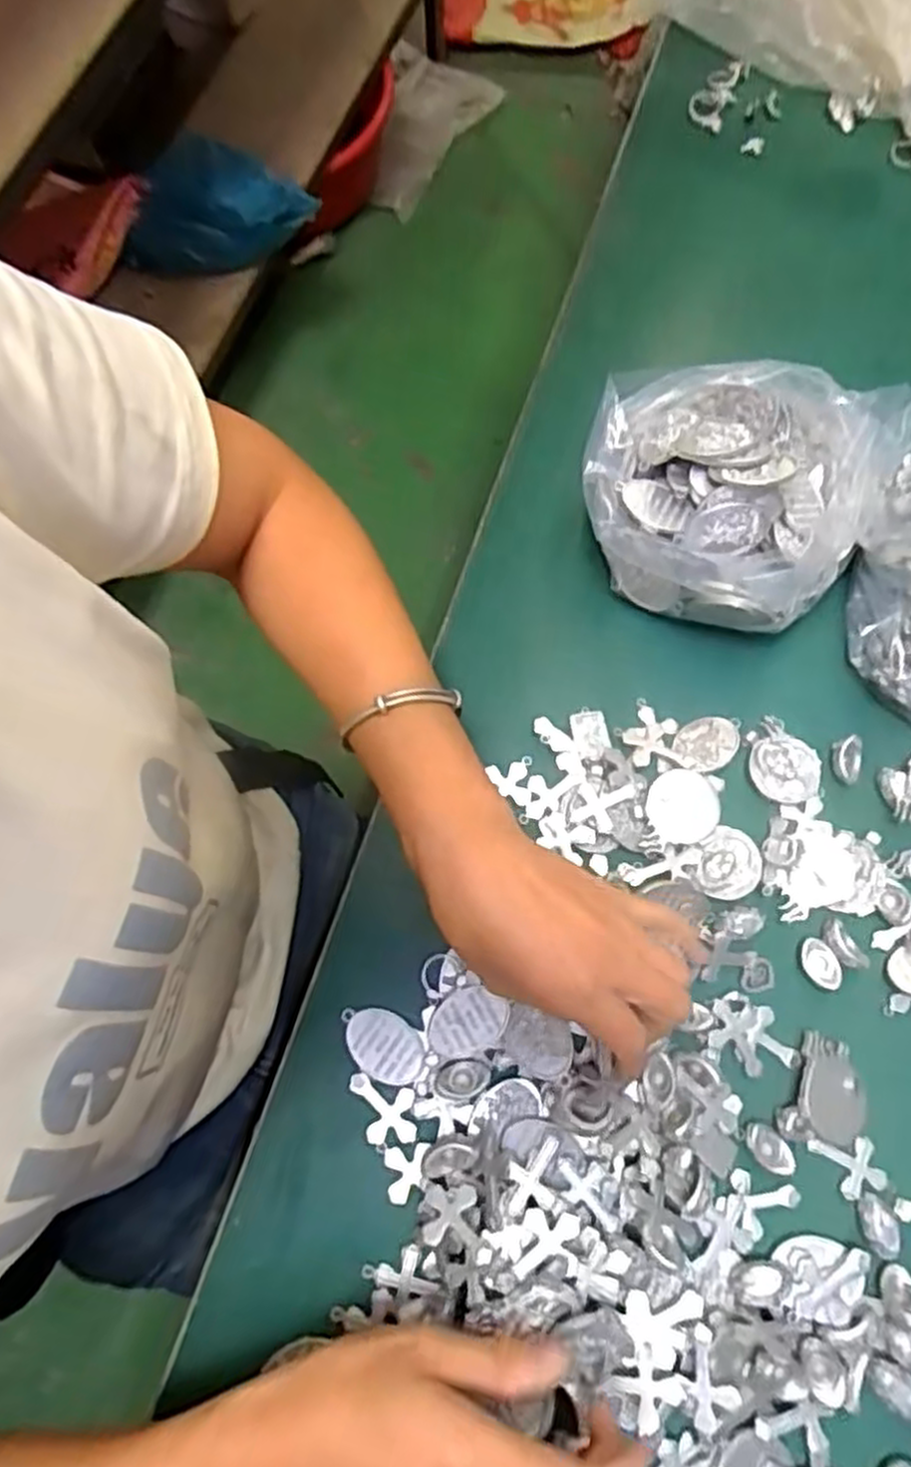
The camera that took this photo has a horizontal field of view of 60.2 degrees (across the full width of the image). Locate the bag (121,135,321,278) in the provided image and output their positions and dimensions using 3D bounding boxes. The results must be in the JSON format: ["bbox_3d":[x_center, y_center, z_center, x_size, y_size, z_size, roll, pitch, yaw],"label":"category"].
[{"bbox_3d":[-0.320,-0.748,1.101,0.241,0.098,0.167,-10,74,-2],"label":"bag"}]

